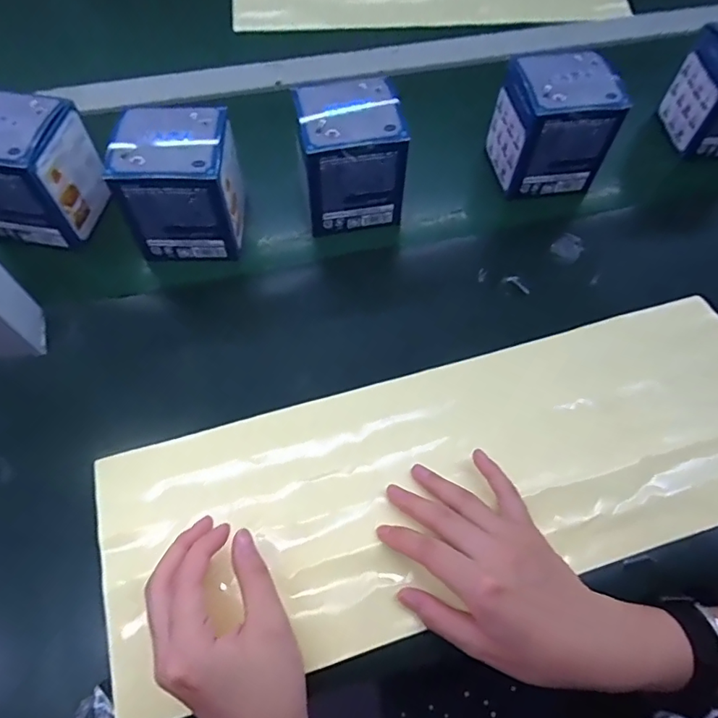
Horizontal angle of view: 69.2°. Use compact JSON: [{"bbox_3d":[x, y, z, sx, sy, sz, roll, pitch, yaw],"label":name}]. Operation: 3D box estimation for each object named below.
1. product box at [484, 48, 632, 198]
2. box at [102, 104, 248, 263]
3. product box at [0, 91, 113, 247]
[{"bbox_3d":[0.174,-0.212,0.470,0.091,0.091,0.082,-5,62,-3],"label":"product box"},{"bbox_3d":[-0.142,-0.145,0.426,0.090,0.092,0.091,-1,61,-1],"label":"box"},{"bbox_3d":[-0.270,-0.156,0.428,0.095,0.087,0.081,6,62,3],"label":"product box"}]

